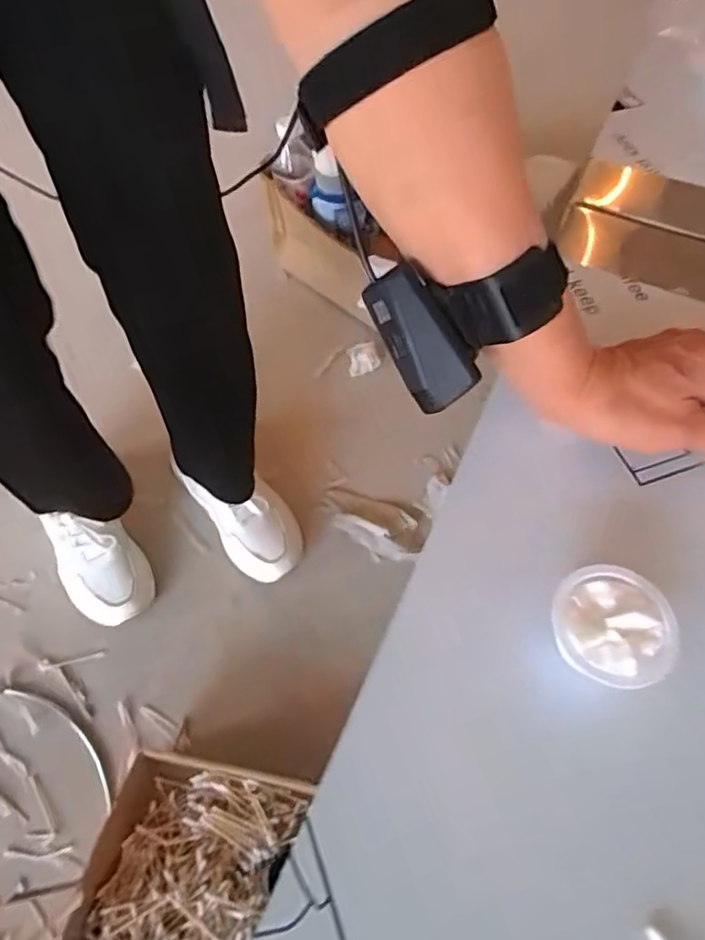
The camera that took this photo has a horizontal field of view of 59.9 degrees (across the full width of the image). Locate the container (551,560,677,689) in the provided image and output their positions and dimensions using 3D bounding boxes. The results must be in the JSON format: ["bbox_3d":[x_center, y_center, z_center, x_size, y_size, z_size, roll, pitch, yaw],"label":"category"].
[{"bbox_3d":[0.119,0.075,0.284,0.053,0.032,0.051,0,60,0],"label":"container"}]

